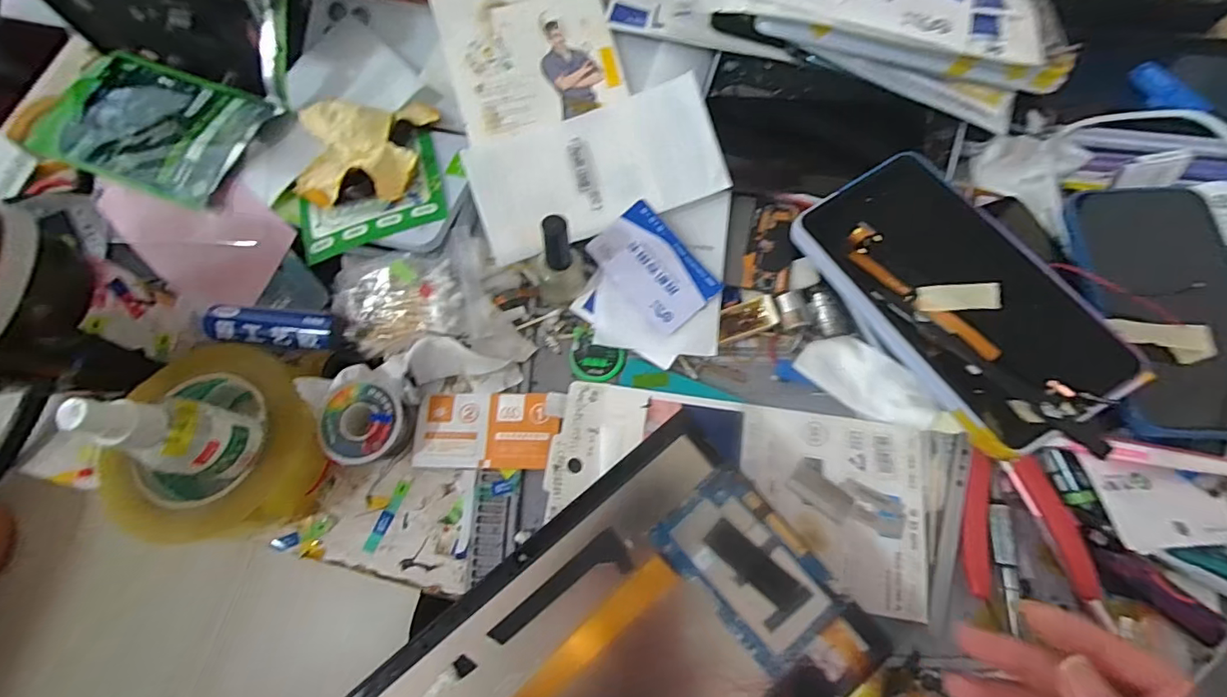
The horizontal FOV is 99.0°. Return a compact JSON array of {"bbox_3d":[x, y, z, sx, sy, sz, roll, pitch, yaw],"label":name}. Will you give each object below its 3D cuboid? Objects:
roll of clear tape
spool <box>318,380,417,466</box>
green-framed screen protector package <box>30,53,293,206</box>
[{"bbox_3d":[-0.247,0.058,0.334,0.111,0.054,0.120,-1,71,2],"label":"roll of clear tape"},{"bbox_3d":[-0.163,0.050,0.346,0.049,0.025,0.051,-1,71,2],"label":"spool"},{"bbox_3d":[-0.354,-0.172,0.401,0.203,0.017,0.099,20,76,19],"label":"green-framed screen protector package"}]

